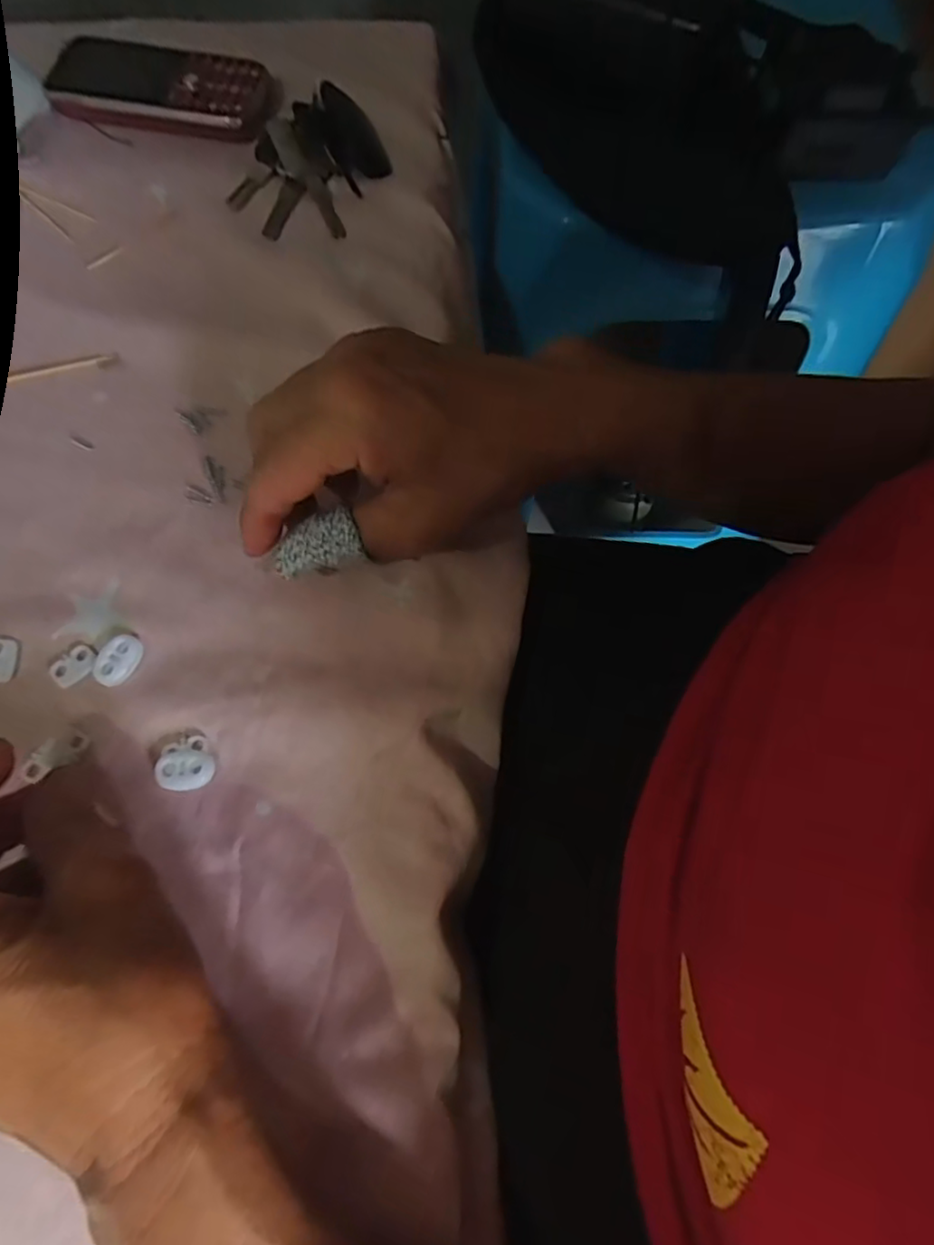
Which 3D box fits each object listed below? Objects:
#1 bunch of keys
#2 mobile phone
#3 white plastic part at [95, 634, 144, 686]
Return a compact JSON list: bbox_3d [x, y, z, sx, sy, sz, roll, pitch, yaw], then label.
[{"bbox_3d":[-0.086,-0.256,0.354,0.071,0.018,0.098,16,72,4],"label":"bunch of keys"},{"bbox_3d":[-0.175,-0.308,0.369,0.124,0.016,0.054,11,71,2],"label":"mobile phone"},{"bbox_3d":[-0.145,0.016,0.267,0.015,0.004,0.022,21,72,6],"label":"white plastic part"}]

